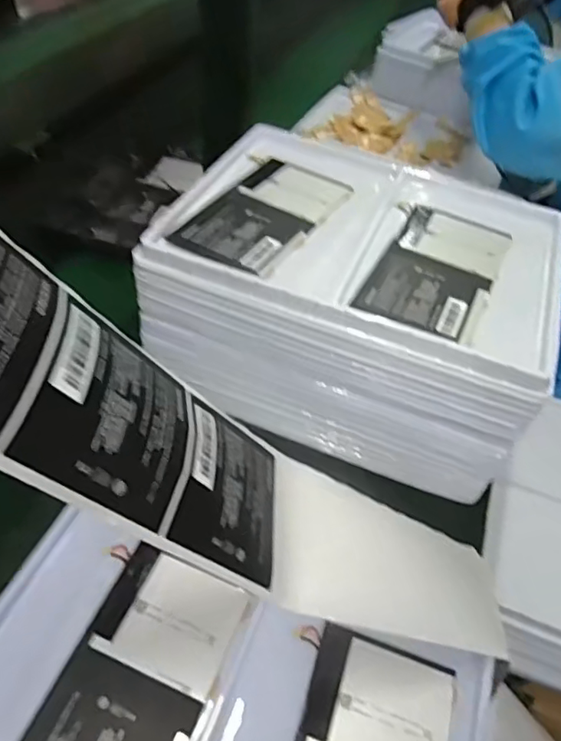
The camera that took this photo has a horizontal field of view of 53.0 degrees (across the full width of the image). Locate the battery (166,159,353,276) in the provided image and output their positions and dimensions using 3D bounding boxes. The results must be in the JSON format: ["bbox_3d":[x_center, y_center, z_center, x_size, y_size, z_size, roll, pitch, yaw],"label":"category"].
[{"bbox_3d":[-0.011,-0.140,0.494,0.088,0.005,0.172,26,49,16],"label":"battery"}]

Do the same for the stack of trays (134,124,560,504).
[{"bbox_3d":[0.061,-0.068,0.534,0.328,0.158,0.261,19,47,10],"label":"stack of trays"}]

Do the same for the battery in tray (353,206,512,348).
[{"bbox_3d":[0.131,-0.085,0.465,0.089,0.008,0.176,24,48,14],"label":"battery in tray"}]

